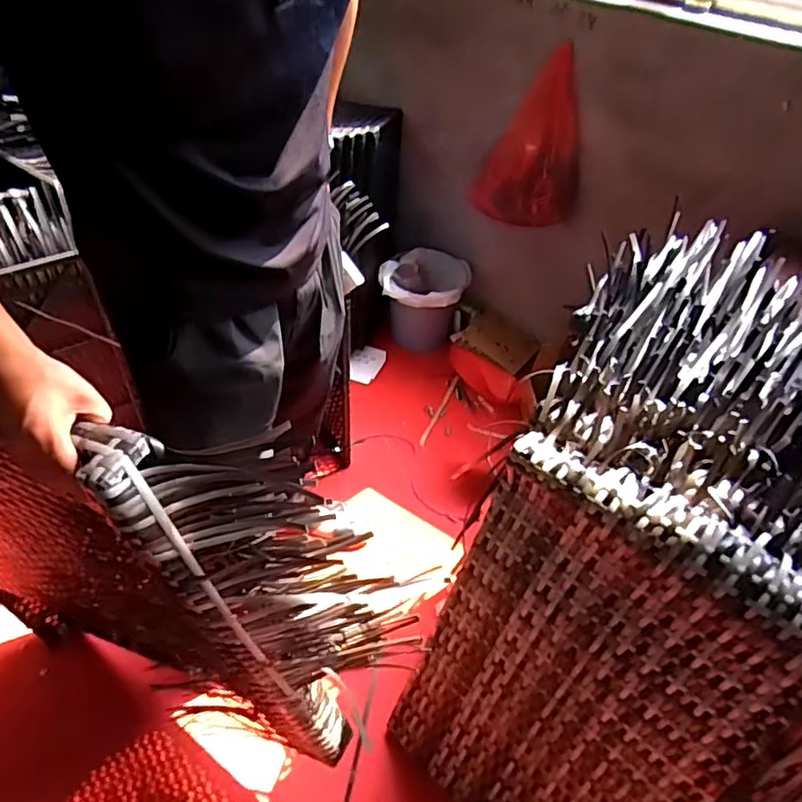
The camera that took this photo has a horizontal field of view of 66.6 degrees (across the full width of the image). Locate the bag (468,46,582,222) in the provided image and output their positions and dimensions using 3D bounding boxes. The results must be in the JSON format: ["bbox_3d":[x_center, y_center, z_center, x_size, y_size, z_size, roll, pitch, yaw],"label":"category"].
[{"bbox_3d":[0.317,-0.627,1.494,0.280,0.375,0.094,31,51,24],"label":"bag"}]

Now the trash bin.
[{"bbox_3d":[0.066,-0.280,1.845,0.234,0.267,0.248,13,46,8],"label":"trash bin"}]

